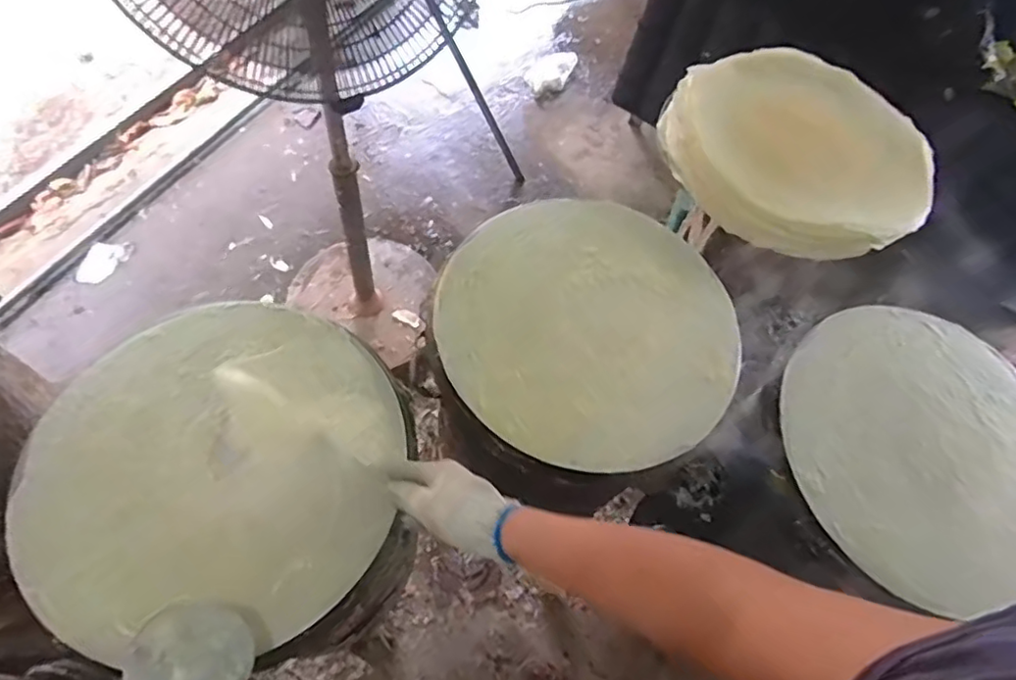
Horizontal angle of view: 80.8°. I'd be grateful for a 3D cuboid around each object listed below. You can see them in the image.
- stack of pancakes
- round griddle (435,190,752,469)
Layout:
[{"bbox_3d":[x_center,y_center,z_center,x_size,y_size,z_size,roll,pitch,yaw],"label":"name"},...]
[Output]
[{"bbox_3d":[0.455,-0.294,0.896,0.387,0.089,0.358,-25,66,-17],"label":"stack of pancakes"},{"bbox_3d":[0.110,-0.027,0.764,0.370,0.043,0.366,2,61,-3],"label":"round griddle"}]

